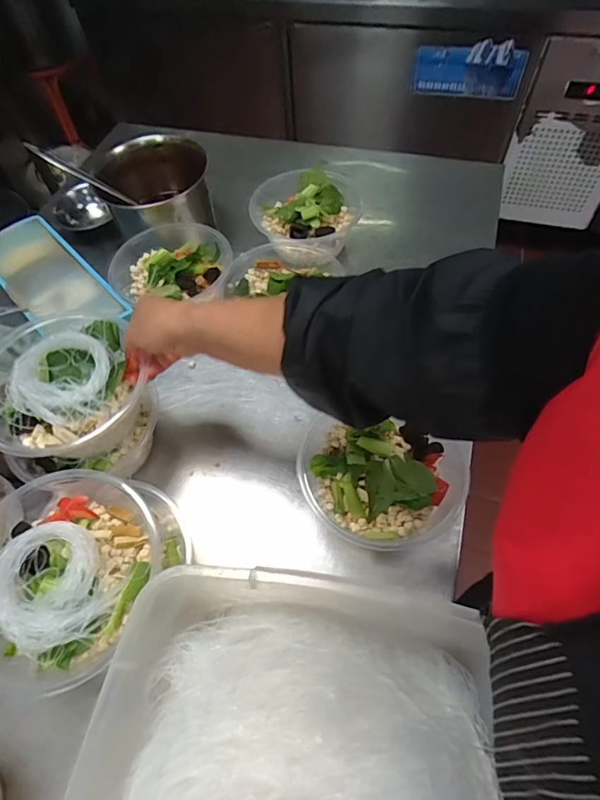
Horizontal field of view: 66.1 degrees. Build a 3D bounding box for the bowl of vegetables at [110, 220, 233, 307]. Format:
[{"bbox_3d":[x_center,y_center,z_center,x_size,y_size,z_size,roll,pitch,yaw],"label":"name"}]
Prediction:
[{"bbox_3d":[-0.184,-0.190,0.676,0.171,0.063,0.152,-13,58,-4],"label":"bowl of vegetables"}]

